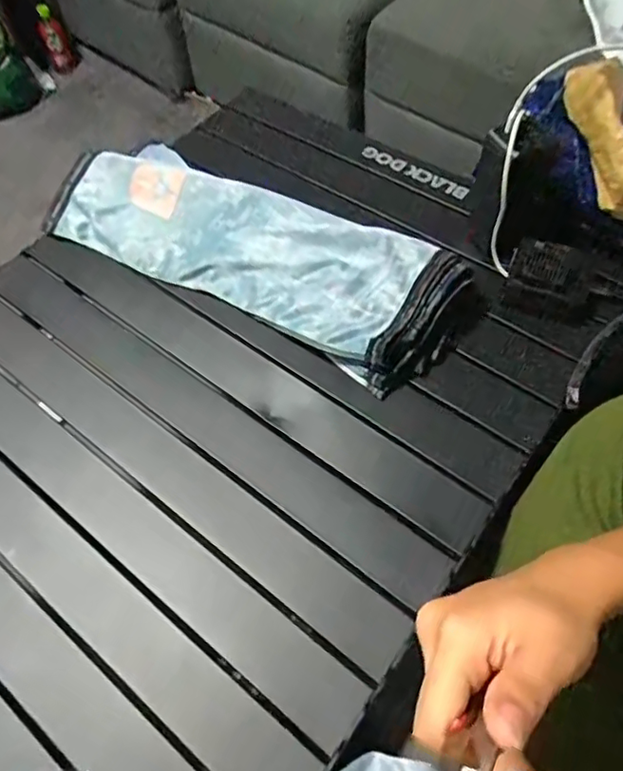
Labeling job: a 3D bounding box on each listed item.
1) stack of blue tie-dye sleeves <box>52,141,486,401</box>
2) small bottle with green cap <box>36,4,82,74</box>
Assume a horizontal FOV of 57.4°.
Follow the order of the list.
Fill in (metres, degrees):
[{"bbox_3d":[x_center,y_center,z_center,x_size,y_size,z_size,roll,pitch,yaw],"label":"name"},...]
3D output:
[{"bbox_3d":[-0.067,-0.152,0.631,0.490,0.065,0.156,26,63,18],"label":"stack of blue tie-dye sleeves"},{"bbox_3d":[-0.708,-0.964,1.576,0.086,0.173,0.068,-29,61,-14],"label":"small bottle with green cap"}]

